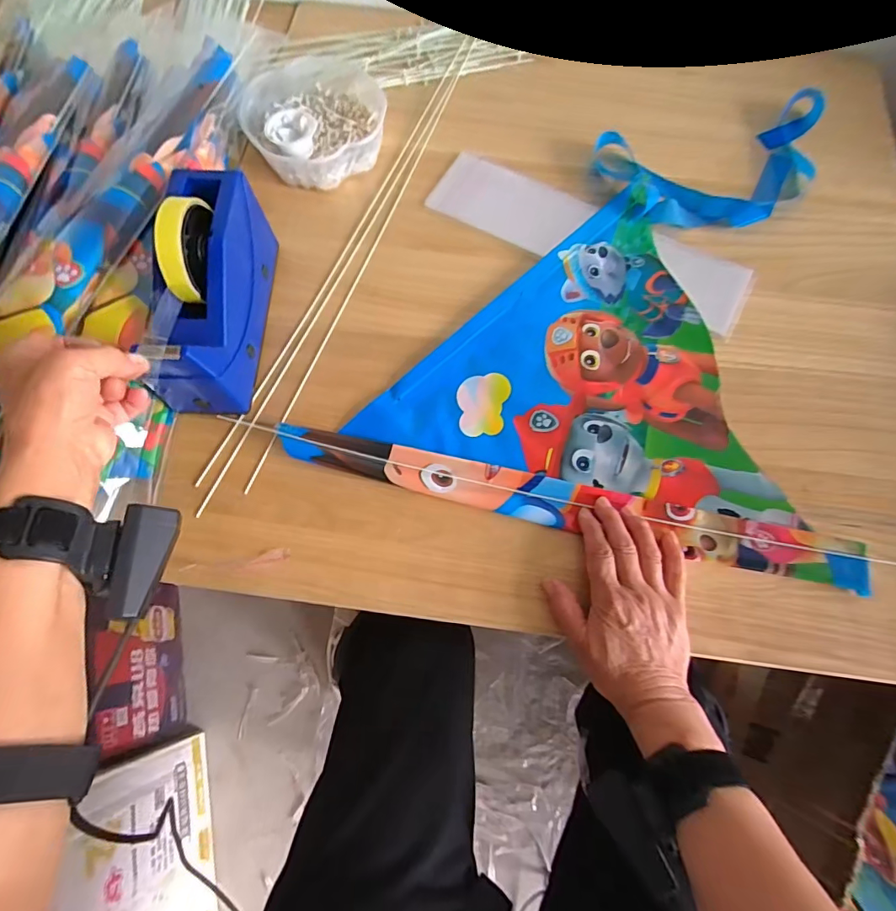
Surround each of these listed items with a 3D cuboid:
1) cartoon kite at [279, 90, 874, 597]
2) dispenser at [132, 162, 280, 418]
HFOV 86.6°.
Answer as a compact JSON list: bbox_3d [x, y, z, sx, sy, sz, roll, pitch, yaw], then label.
[{"bbox_3d":[0.159,-0.188,0.503,0.470,0.016,0.544,11,71,2],"label":"cartoon kite"},{"bbox_3d":[-0.215,-0.149,0.422,0.073,0.117,0.199,4,71,0],"label":"dispenser"}]

